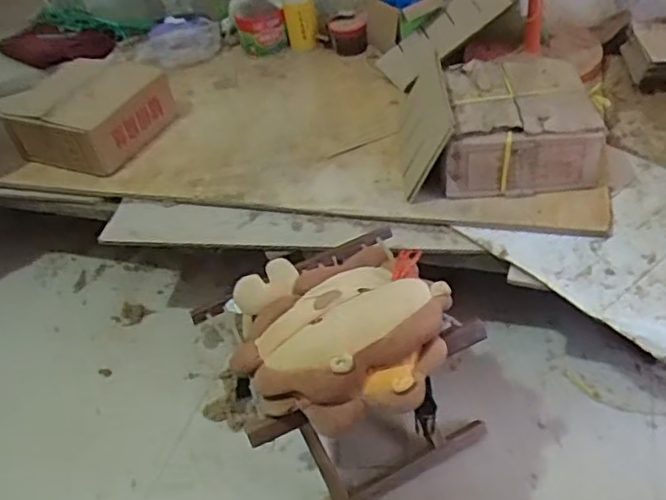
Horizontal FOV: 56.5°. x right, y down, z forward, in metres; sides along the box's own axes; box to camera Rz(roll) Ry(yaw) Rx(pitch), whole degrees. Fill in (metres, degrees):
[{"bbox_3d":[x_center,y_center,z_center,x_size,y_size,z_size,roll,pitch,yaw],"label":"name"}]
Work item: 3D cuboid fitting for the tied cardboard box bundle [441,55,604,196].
[{"bbox_3d":[0.343,-0.238,1.178,0.278,0.152,0.266,-6,40,8],"label":"tied cardboard box bundle"}]

